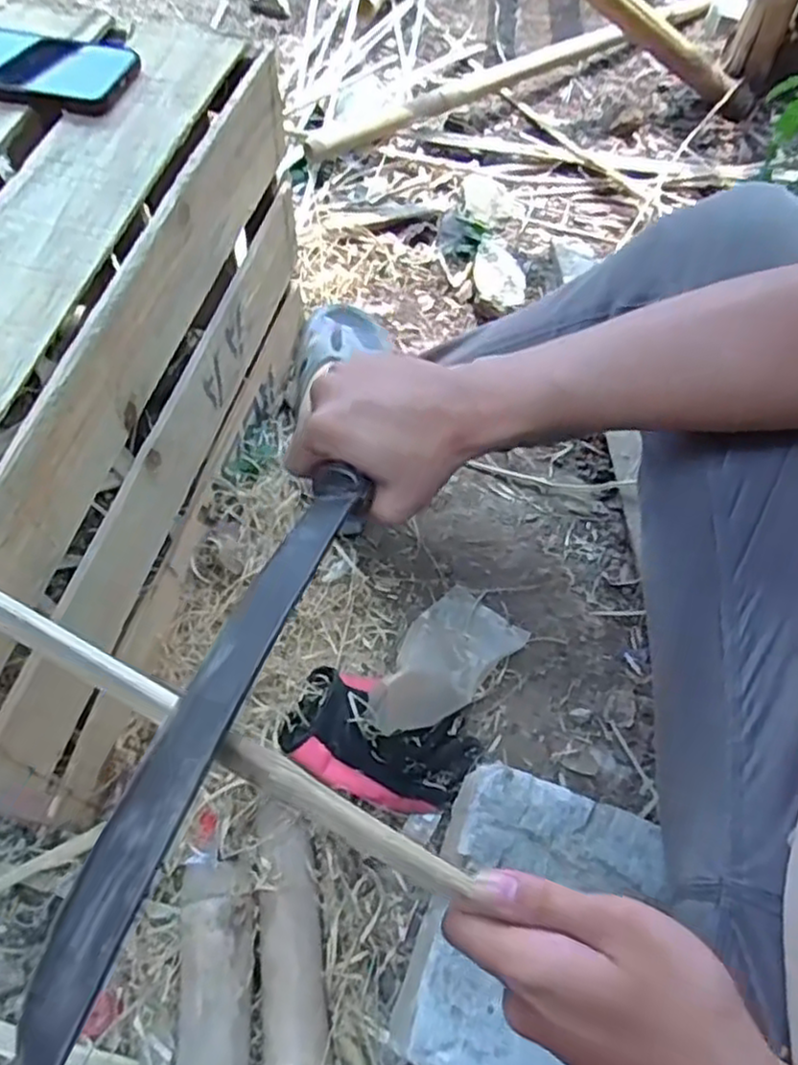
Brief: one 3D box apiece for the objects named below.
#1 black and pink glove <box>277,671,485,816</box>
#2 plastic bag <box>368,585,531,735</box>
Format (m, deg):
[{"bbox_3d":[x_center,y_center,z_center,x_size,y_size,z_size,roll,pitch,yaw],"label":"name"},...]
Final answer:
[{"bbox_3d":[-0.016,0.179,0.614,0.153,0.054,0.101,22,63,13],"label":"black and pink glove"},{"bbox_3d":[0.042,0.114,0.650,0.092,0.068,0.177,34,41,18],"label":"plastic bag"}]

